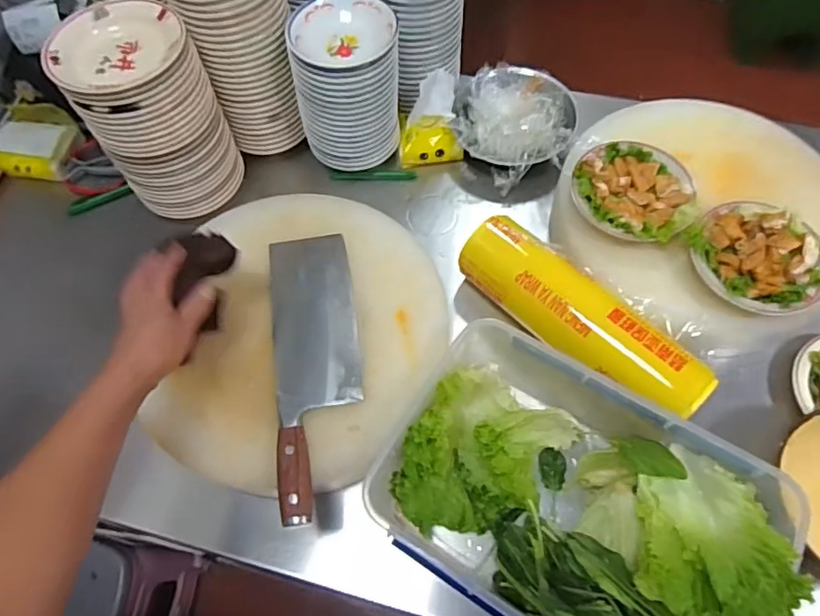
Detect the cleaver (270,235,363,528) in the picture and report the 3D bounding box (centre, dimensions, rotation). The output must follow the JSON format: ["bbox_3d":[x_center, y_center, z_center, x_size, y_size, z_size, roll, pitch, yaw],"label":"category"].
[{"bbox_3d":[-0.104,0.056,0.618,0.097,0.029,0.335,-10,63,-2],"label":"cleaver"}]

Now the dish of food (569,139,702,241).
[{"bbox_3d":[0.274,-0.138,0.685,0.141,0.046,0.135,-1,63,2],"label":"dish of food"}]

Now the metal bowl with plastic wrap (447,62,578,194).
[{"bbox_3d":[0.152,-0.272,0.823,0.176,0.067,0.182,-1,63,2],"label":"metal bowl with plastic wrap"}]

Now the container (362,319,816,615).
[{"bbox_3d":[0.162,0.197,0.559,0.352,0.133,0.250,32,69,17],"label":"container"}]

